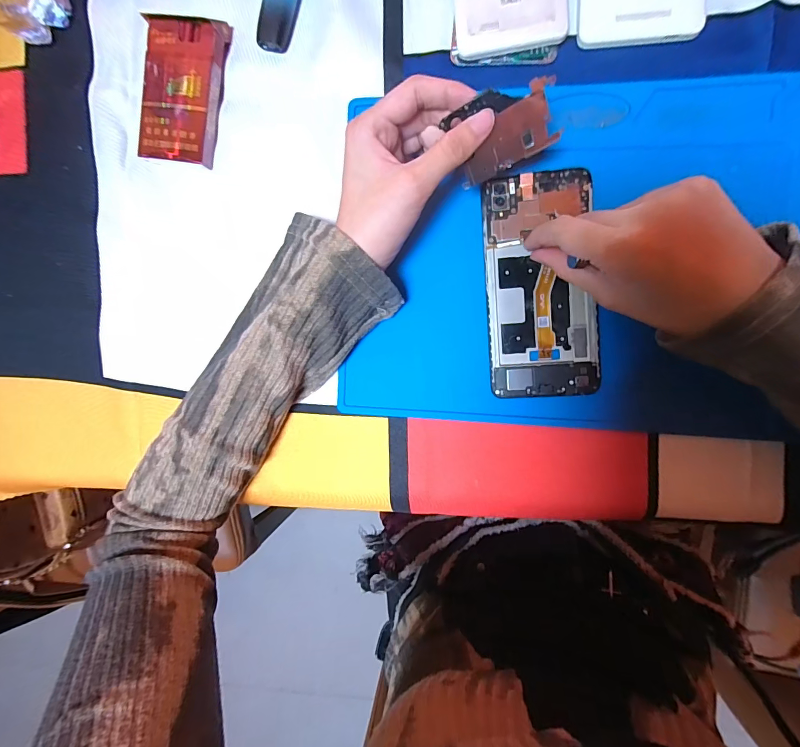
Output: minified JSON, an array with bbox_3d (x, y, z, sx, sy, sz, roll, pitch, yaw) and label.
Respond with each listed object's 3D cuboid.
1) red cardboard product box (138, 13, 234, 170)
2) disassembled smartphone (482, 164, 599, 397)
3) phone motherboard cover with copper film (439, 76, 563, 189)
[{"bbox_3d":[-0.164,-0.212,0.293,0.057,0.017,0.100,11,94,8],"label":"red cardboard product box"},{"bbox_3d":[0.095,-0.060,0.264,0.071,0.006,0.148,-6,92,9],"label":"disassembled smartphone"},{"bbox_3d":[0.061,-0.142,0.226,0.058,0.004,0.043,-22,130,14],"label":"phone motherboard cover with copper film"}]

